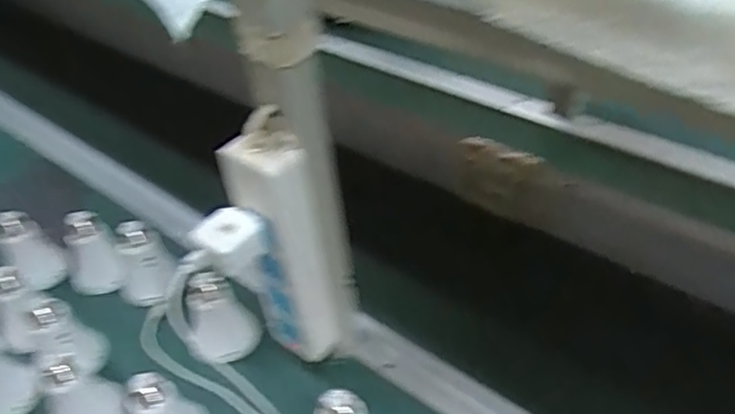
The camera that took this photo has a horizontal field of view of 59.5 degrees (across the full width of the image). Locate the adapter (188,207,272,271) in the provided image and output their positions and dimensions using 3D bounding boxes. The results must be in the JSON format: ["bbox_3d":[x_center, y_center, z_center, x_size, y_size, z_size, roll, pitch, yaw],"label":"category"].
[{"bbox_3d":[-0.105,0.027,0.490,0.047,0.035,0.045,24,51,31],"label":"adapter"}]

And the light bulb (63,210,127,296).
[{"bbox_3d":[-0.309,0.057,0.721,0.055,0.096,0.047,-30,46,-23],"label":"light bulb"}]

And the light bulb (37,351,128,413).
[{"bbox_3d":[-0.264,0.167,0.576,0.057,0.079,0.066,28,53,34],"label":"light bulb"}]

